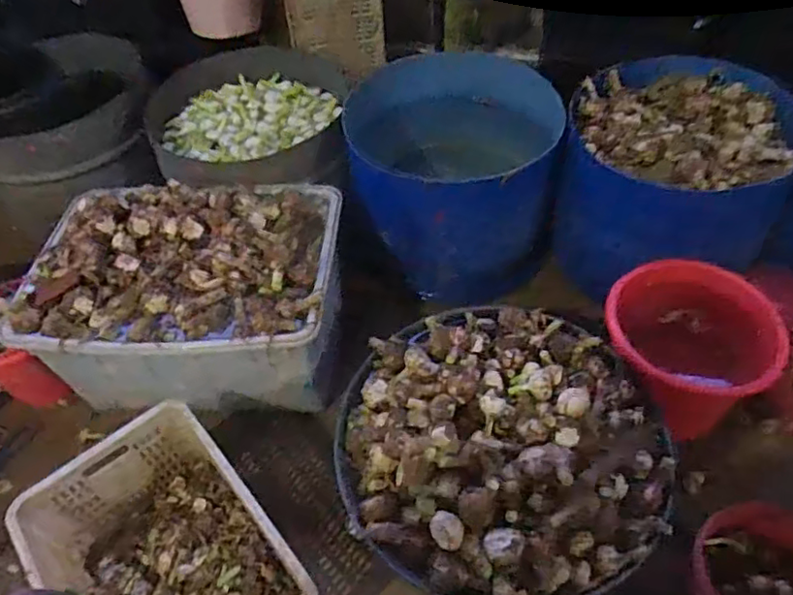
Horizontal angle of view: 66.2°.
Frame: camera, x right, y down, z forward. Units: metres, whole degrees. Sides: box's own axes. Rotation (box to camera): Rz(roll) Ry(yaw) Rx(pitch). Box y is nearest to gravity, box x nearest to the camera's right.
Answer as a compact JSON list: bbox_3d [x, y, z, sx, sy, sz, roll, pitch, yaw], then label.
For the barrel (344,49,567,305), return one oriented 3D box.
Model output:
[{"bbox_3d":[0.162,-0.358,1.818,0.585,0.440,0.588,-4,49,1],"label":"barrel"}]

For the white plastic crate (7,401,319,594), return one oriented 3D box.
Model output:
[{"bbox_3d":[-0.430,0.544,1.169,0.393,0.296,0.560,-36,56,-24],"label":"white plastic crate"}]

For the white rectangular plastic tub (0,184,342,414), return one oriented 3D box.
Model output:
[{"bbox_3d":[-0.504,-0.018,1.498,0.741,0.301,0.481,0,49,4],"label":"white rectangular plastic tub"}]

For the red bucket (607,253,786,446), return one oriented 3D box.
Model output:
[{"bbox_3d":[0.651,0.122,1.393,0.358,0.273,0.289,14,52,16],"label":"red bucket"}]

